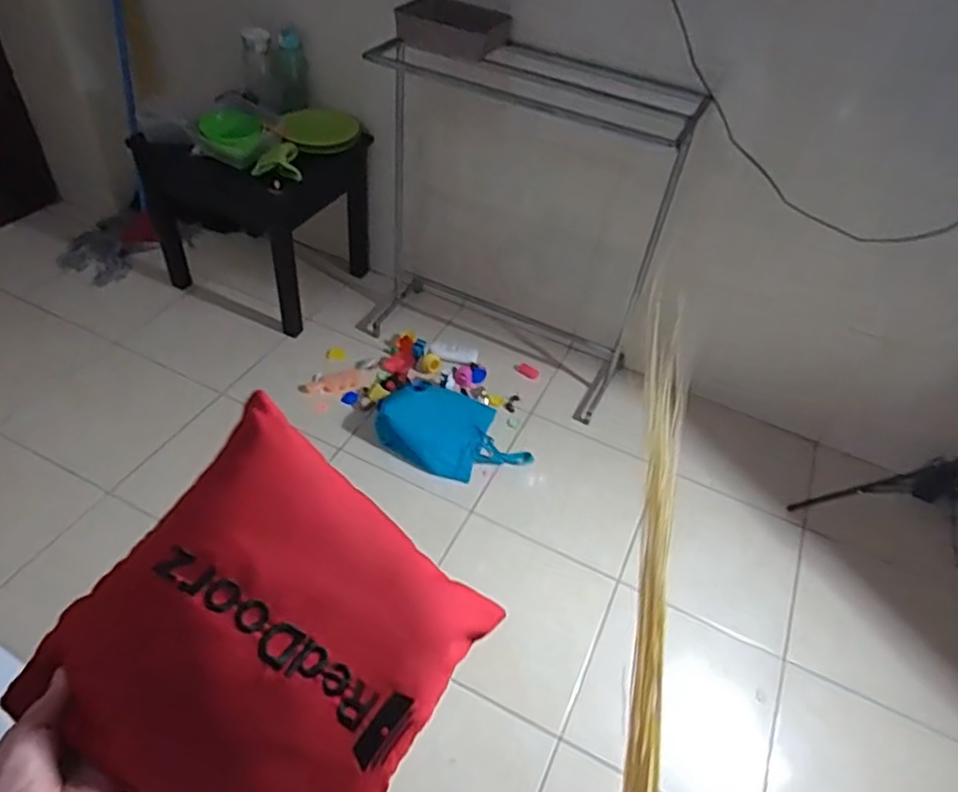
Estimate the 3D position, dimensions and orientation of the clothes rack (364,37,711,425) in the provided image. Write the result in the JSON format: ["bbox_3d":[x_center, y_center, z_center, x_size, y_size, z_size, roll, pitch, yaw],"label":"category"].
[{"bbox_3d":[0.084,-0.469,1.820,0.802,0.877,0.359,21,48,13],"label":"clothes rack"}]

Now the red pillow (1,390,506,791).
[{"bbox_3d":[-0.133,0.175,0.438,0.245,0.073,0.255,38,65,-10],"label":"red pillow"}]

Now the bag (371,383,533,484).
[{"bbox_3d":[-0.072,0.100,1.828,0.430,0.067,0.275,15,47,7],"label":"bag"}]

